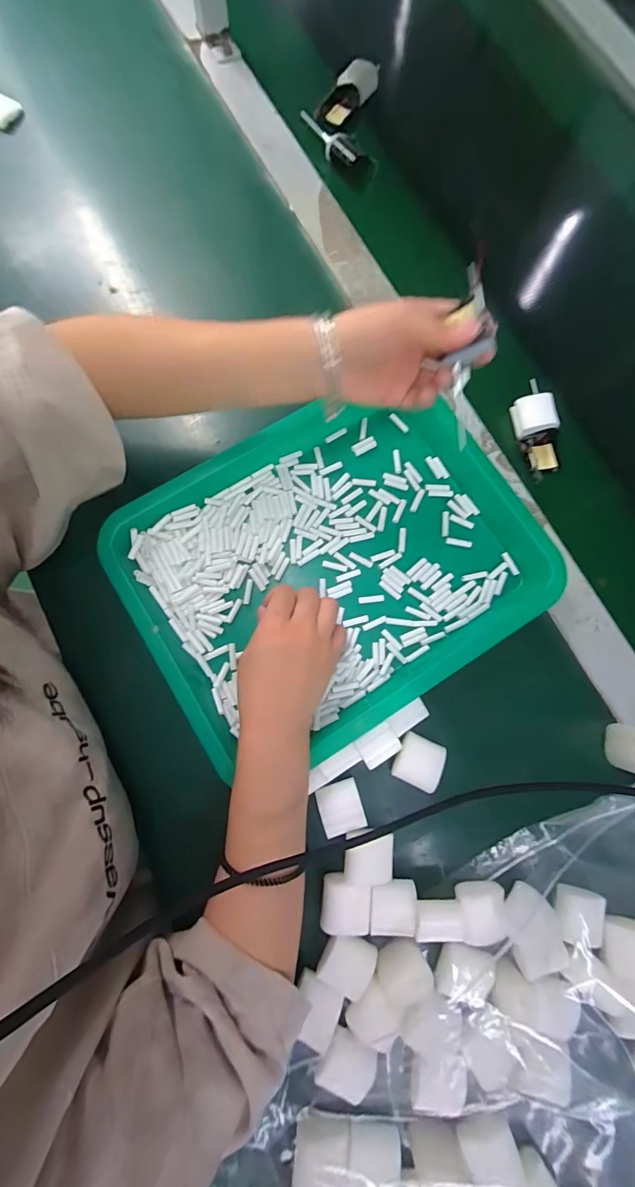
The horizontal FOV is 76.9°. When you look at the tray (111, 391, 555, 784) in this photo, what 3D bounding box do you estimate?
[{"bbox_3d":[0.015,-0.028,0.345,0.333,0.032,0.256,-30,80,-7],"label":"tray"}]

